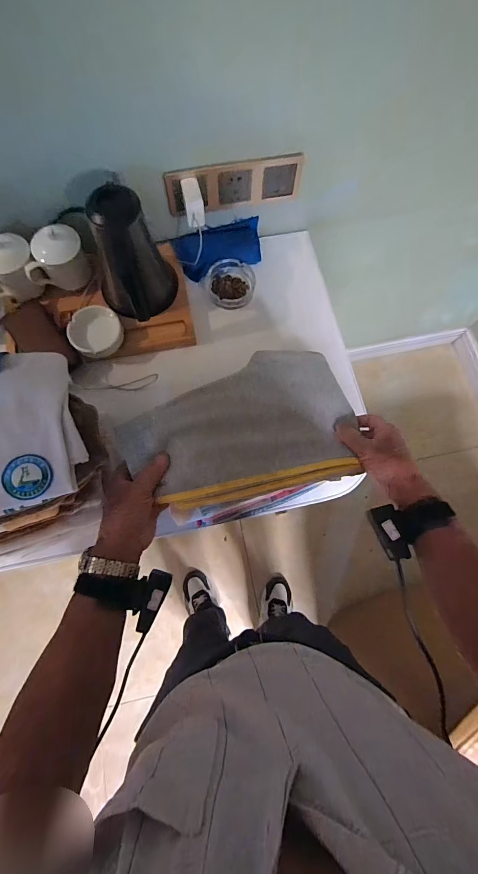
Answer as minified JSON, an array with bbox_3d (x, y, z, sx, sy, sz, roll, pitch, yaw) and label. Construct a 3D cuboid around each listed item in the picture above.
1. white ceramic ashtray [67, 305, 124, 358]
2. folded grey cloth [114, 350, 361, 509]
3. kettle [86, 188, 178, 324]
[{"bbox_3d":[-0.280,-0.206,0.700,0.098,0.024,0.101,0,74,-1],"label":"white ceramic ashtray"},{"bbox_3d":[0.002,-0.021,0.530,0.334,0.056,0.216,-12,75,-5],"label":"folded grey cloth"},{"bbox_3d":[-0.186,-0.319,0.650,0.147,0.196,0.152,-43,79,-12],"label":"kettle"}]

